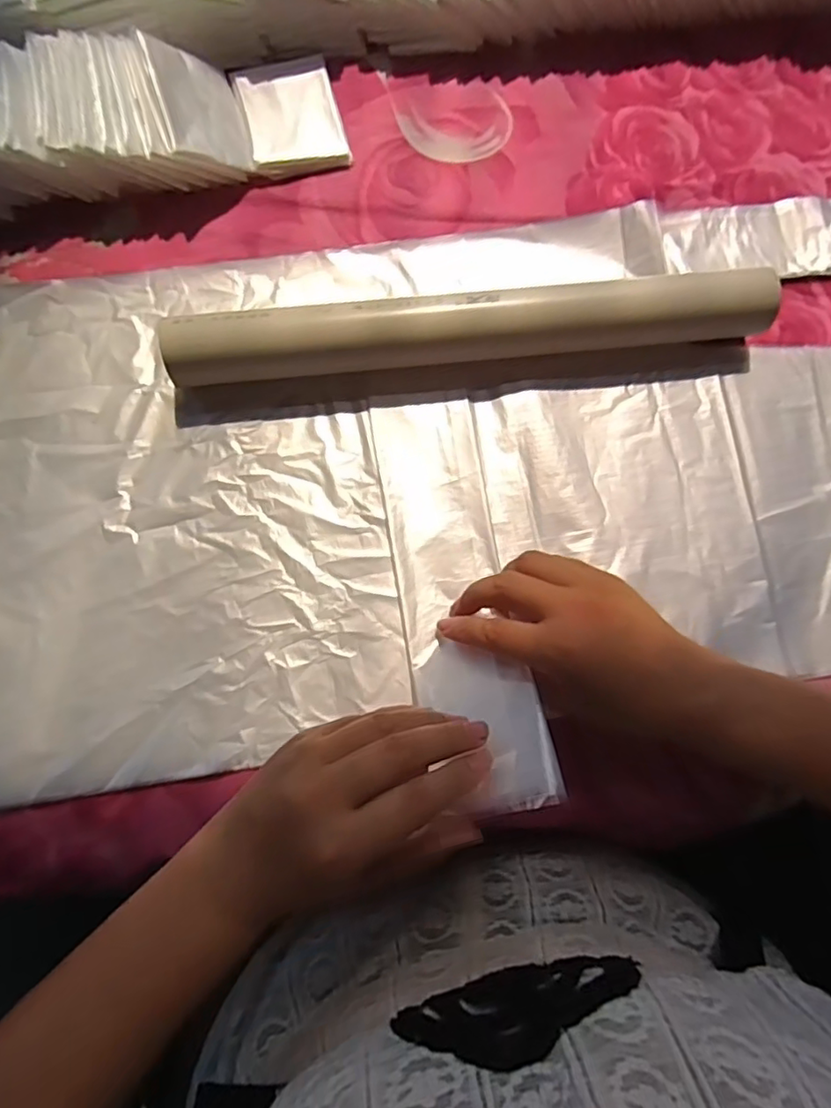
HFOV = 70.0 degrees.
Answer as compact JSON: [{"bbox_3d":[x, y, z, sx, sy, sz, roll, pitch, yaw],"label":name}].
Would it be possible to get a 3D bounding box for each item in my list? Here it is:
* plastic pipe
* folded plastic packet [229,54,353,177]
[{"bbox_3d":[0.034,-0.129,0.352,0.346,0.039,0.036,-6,80,-2],"label":"plastic pipe"},{"bbox_3d":[-0.084,-0.299,0.402,0.063,0.010,0.088,-15,81,-4],"label":"folded plastic packet"}]

